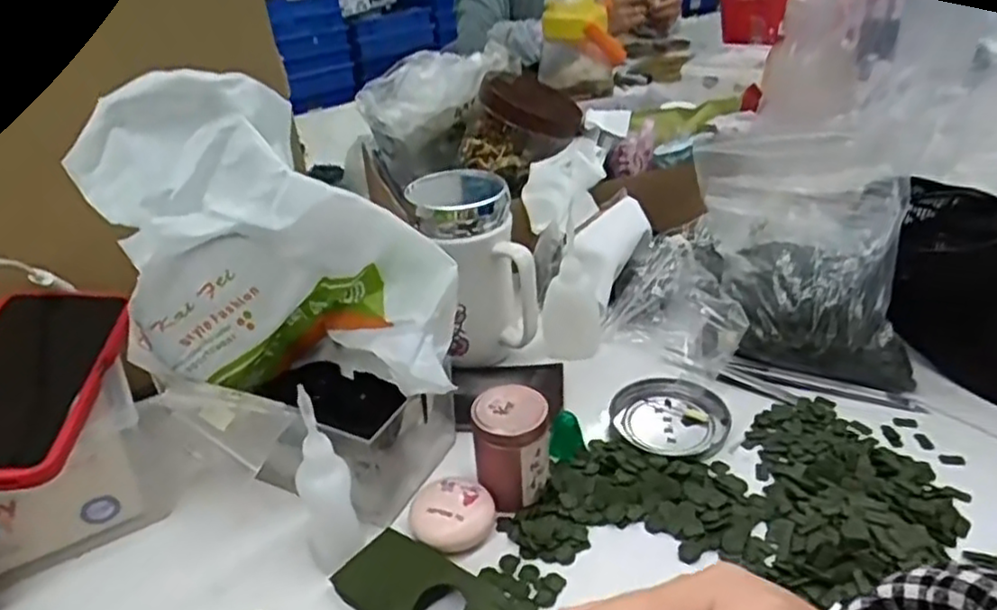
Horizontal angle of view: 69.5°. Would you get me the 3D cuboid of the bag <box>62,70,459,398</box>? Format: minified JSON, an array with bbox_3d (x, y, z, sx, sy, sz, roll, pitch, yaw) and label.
[{"bbox_3d":[-0.118,0.008,0.403,0.147,0.253,0.119,12,33,28],"label":"bag"}]

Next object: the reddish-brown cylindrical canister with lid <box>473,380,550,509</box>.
[{"bbox_3d":[0.008,0.085,0.431,0.043,0.061,0.035,-6,29,-1],"label":"reddish-brown cylindrical canister with lid"}]

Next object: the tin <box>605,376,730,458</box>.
[{"bbox_3d":[0.116,0.080,0.495,0.076,0.019,0.076,-4,29,2],"label":"tin"}]

